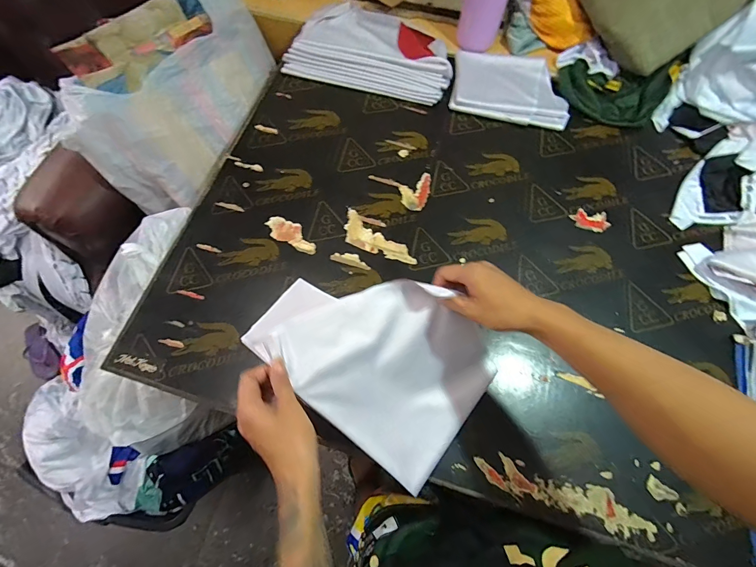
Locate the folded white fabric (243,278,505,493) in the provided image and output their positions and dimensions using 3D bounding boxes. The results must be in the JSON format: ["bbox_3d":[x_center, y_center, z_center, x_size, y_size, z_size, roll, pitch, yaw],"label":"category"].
[{"bbox_3d":[0.027,0.096,0.474,0.326,0.091,0.246,45,74,-14],"label":"folded white fabric"}]

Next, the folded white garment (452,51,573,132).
[{"bbox_3d":[0.306,-0.452,0.791,0.262,0.032,0.181,12,69,4],"label":"folded white garment"}]

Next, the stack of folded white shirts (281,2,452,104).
[{"bbox_3d":[-0.005,-0.552,0.796,0.365,0.042,0.249,14,69,4],"label":"stack of folded white shirts"}]

